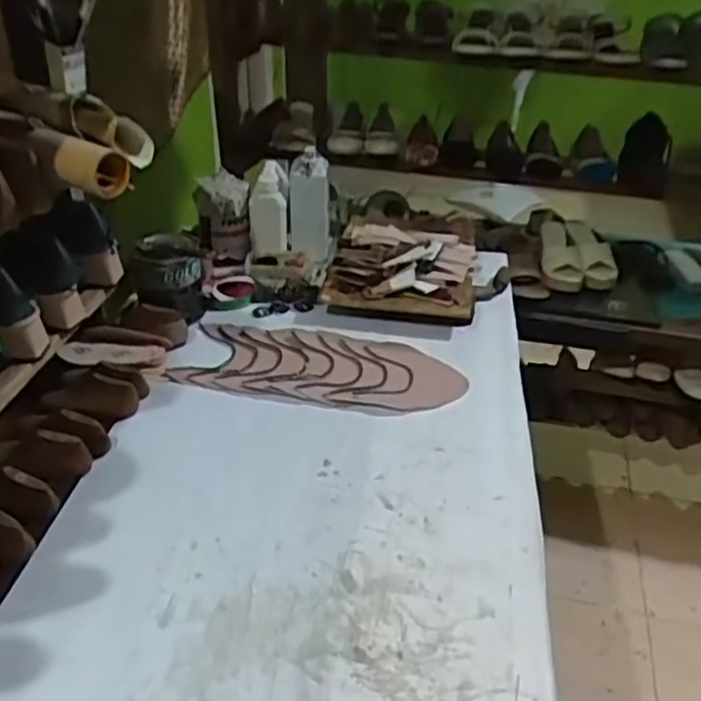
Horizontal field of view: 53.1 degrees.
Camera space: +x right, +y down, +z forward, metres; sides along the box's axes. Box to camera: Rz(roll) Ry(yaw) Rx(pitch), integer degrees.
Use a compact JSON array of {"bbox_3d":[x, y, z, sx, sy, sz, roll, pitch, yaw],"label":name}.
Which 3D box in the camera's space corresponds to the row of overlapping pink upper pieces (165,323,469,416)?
[{"bbox_3d":[-0.045,0.026,1.084,0.422,0.016,0.177,9,36,11],"label":"row of overlapping pink upper pieces"}]

